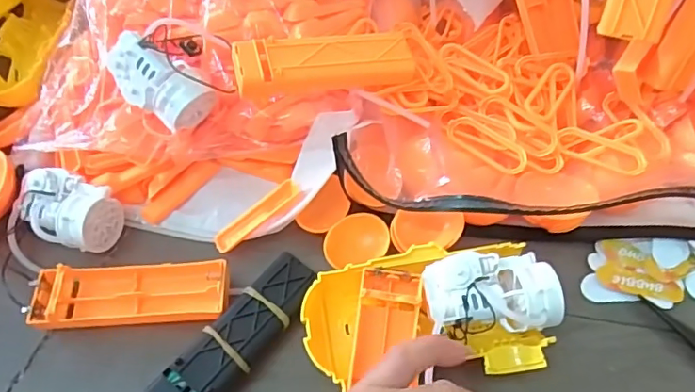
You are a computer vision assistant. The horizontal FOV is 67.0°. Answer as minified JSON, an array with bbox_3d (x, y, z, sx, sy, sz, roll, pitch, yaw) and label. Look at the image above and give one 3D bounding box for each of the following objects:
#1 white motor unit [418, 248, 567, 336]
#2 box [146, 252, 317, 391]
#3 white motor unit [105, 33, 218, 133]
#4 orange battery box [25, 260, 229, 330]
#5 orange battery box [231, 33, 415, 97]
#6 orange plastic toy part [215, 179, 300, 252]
[{"bbox_3d":[0.078,0.057,0.295,0.069,0.041,0.043,-1,58,1],"label":"white motor unit"},{"bbox_3d":[-0.062,0.081,0.292,0.031,0.016,0.116,33,65,20],"label":"box"},{"bbox_3d":[-0.119,-0.070,0.334,0.070,0.038,0.033,31,64,19],"label":"white motor unit"},{"bbox_3d":[-0.126,0.057,0.310,0.109,0.022,0.037,-4,58,-1],"label":"orange battery box"},{"bbox_3d":[-0.013,-0.082,0.325,0.111,0.018,0.031,-10,57,-19],"label":"orange battery box"},{"bbox_3d":[-0.058,0.012,0.337,0.063,0.004,0.014,-39,64,-5],"label":"orange plastic toy part"}]

